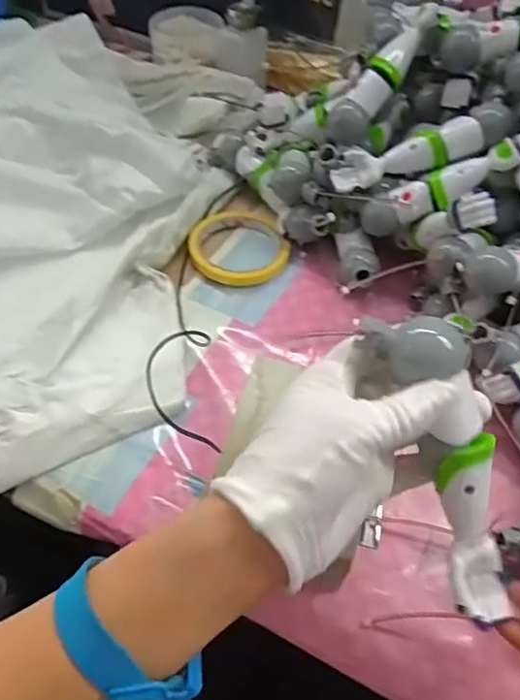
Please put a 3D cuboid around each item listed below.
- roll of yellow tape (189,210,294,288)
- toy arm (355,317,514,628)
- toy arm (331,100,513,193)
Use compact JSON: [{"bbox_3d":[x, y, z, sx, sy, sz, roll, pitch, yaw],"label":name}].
[{"bbox_3d":[-0.022,-0.100,0.537,0.092,0.017,0.099,1,52,-1],"label":"roll of yellow tape"},{"bbox_3d":[0.091,0.056,0.283,0.041,0.041,0.155,-19,92,-16],"label":"toy arm"},{"bbox_3d":[0.132,-0.169,0.468,0.147,0.028,0.036,-17,52,12],"label":"toy arm"}]

